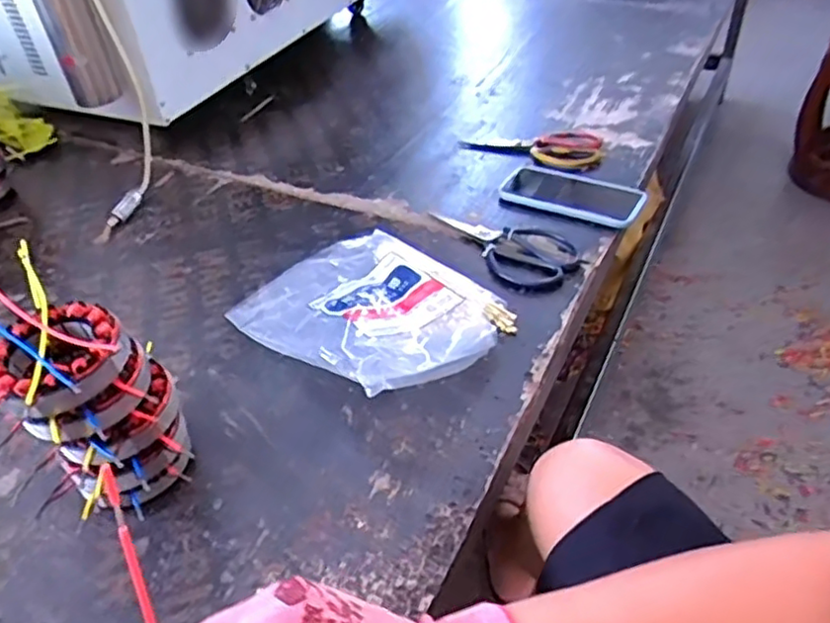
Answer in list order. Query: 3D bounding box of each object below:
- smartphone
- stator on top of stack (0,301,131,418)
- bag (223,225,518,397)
[{"bbox_3d":[0.195,-0.148,0.814,0.167,0.010,0.090,22,47,27],"label":"smartphone"},{"bbox_3d":[-0.236,0.030,0.437,0.084,0.028,0.081,-2,40,2],"label":"stator on top of stack"},{"bbox_3d":[-0.043,-0.015,0.652,0.254,0.057,0.202,31,51,34],"label":"bag"}]

